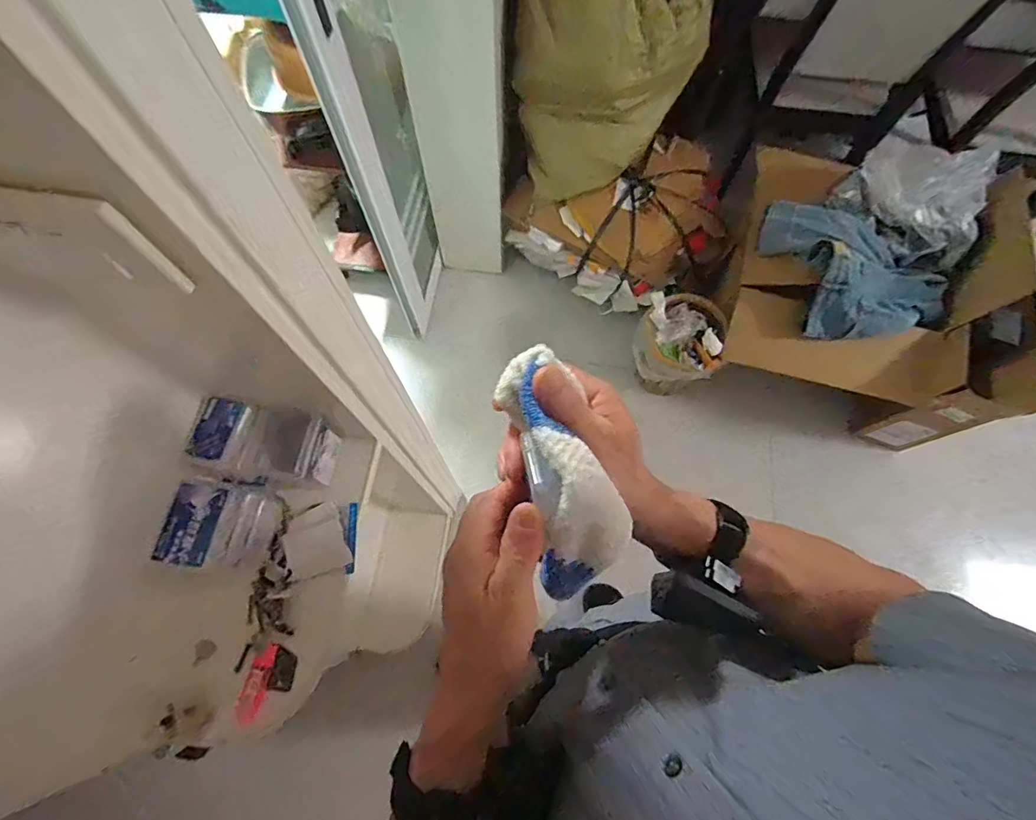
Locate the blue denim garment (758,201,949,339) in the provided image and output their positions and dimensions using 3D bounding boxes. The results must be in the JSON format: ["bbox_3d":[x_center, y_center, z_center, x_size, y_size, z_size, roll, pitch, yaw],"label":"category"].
[{"bbox_3d":[0.890,-0.362,1.272,0.512,0.189,0.261,31,73,10],"label":"blue denim garment"}]

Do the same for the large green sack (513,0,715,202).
[{"bbox_3d":[0.233,-0.965,1.241,0.390,0.631,0.450,31,73,10],"label":"large green sack"}]

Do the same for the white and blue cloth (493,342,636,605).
[{"bbox_3d":[0.028,0.039,0.293,0.054,0.053,0.157,-18,90,-7],"label":"white and blue cloth"}]

